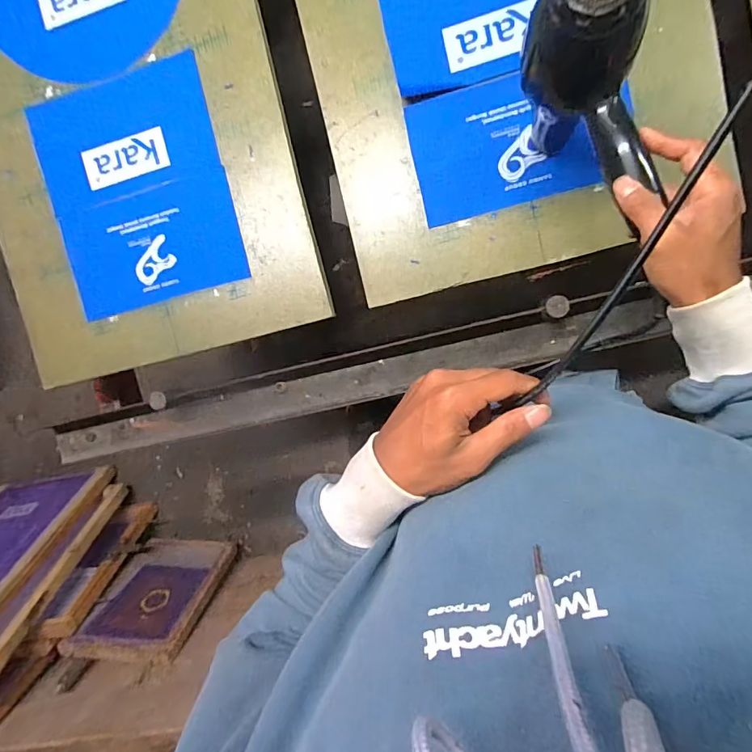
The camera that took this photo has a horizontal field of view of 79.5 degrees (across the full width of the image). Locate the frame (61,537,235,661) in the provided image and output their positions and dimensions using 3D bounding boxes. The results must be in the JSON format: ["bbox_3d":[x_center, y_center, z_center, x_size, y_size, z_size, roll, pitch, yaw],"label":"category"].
[{"bbox_3d":[-0.620,0.613,1.292,0.295,0.397,0.048,4,118,7],"label":"frame"}]

